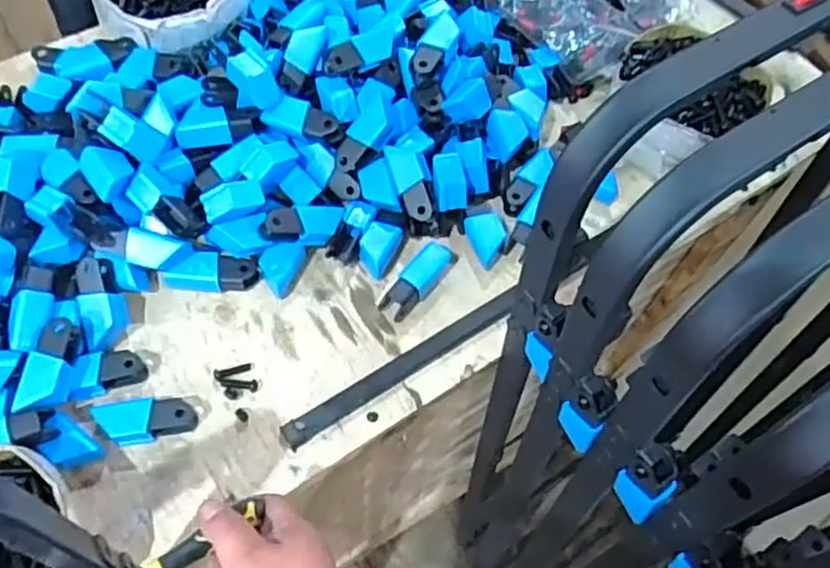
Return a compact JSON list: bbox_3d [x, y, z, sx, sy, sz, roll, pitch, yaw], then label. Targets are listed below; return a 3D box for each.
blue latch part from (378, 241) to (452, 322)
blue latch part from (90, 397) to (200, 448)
[{"bbox_3d":[0.002,-0.006,0.697,0.031,0.023,0.091,34,65,13],"label":"blue latch part"},{"bbox_3d":[-0.236,0.121,0.621,0.079,0.027,0.035,-10,63,-9],"label":"blue latch part"}]

